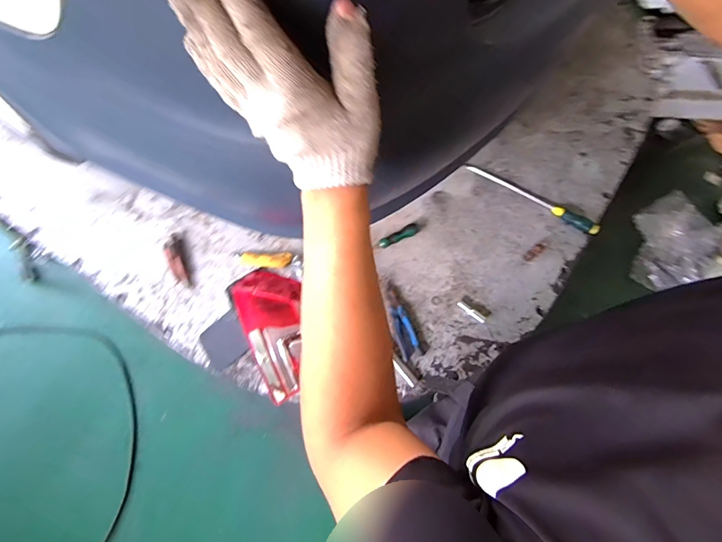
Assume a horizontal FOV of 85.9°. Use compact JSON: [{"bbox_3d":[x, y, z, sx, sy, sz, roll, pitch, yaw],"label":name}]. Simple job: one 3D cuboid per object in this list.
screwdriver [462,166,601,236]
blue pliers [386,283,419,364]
[{"bbox_3d":[0.490,-0.217,1.109,0.401,0.027,0.041,32,74,7],"label":"screwdriver"},{"bbox_3d":[0.095,0.124,0.985,0.050,0.019,0.194,-18,74,-8],"label":"blue pliers"}]

